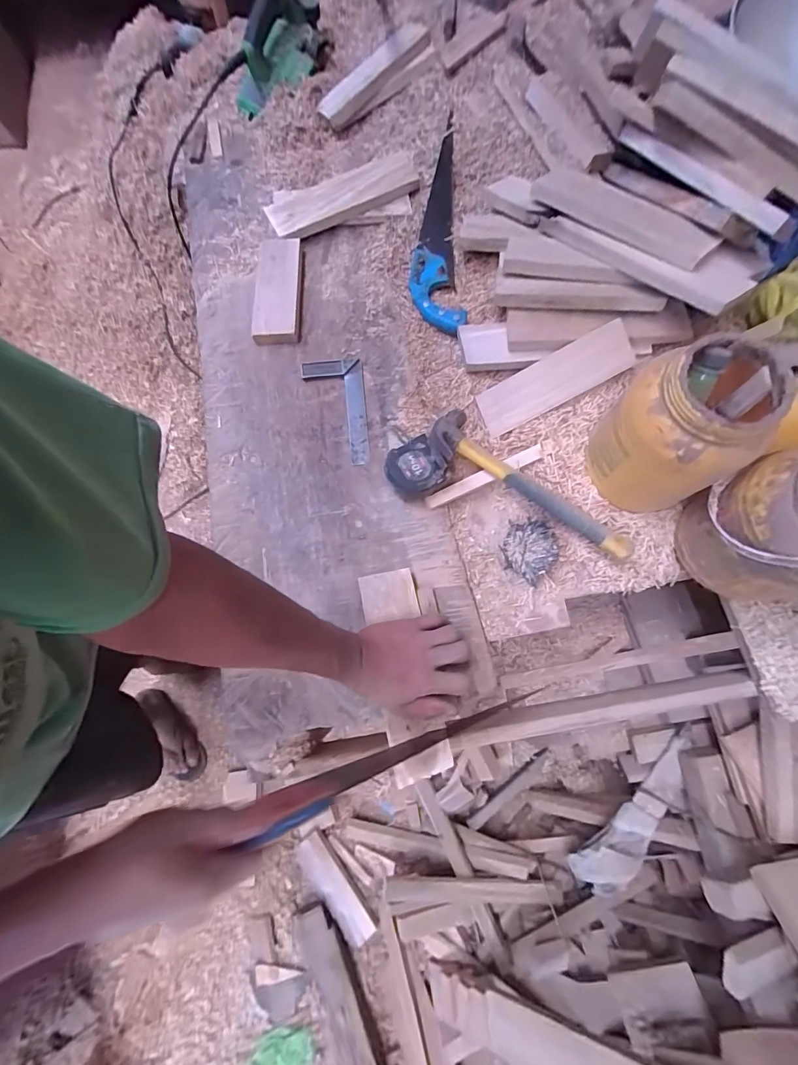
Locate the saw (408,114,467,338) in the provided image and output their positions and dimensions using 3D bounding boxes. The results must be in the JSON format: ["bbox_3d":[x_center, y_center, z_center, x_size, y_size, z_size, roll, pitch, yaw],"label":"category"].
[{"bbox_3d":[0.062,-0.551,0.716,0.090,0.026,0.418,-1,74,1],"label":"saw"}]

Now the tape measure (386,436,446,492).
[{"bbox_3d":[0.021,-0.091,0.588,0.082,0.045,0.081,-25,76,-10],"label":"tape measure"}]

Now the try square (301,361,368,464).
[{"bbox_3d":[-0.100,-0.192,0.628,0.096,0.011,0.188,-7,74,0],"label":"try square"}]

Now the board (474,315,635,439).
[{"bbox_3d":[0.236,-0.231,0.603,0.231,0.013,0.073,-26,98,10],"label":"board"}]

